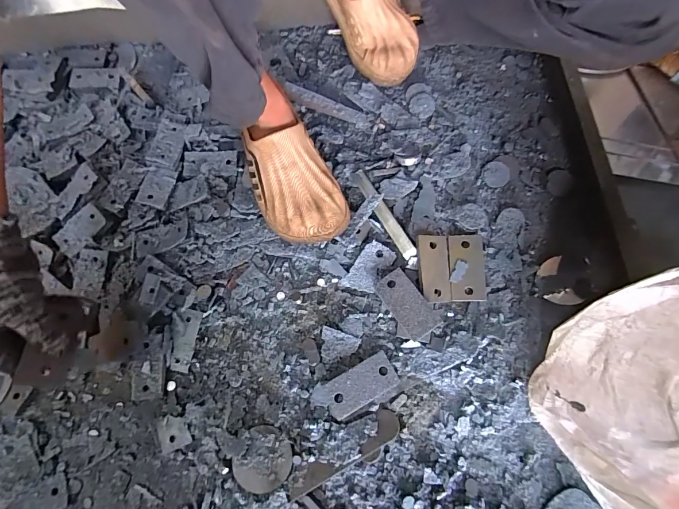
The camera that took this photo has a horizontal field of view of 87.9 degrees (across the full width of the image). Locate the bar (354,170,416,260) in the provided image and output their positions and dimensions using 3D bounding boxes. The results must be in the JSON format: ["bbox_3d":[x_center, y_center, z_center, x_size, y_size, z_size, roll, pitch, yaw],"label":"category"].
[{"bbox_3d":[0.066,-0.065,0.541,0.020,0.015,0.163,-27,74,-7],"label":"bar"}]

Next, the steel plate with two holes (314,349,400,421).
[{"bbox_3d":[0.023,0.180,0.480,0.110,0.014,0.048,-28,74,-7],"label":"steel plate with two holes"}]

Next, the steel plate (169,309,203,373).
[{"bbox_3d":[-0.223,0.124,0.508,0.028,0.010,0.086,10,74,4],"label":"steel plate"}]

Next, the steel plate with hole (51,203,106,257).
[{"bbox_3d":[-0.402,-0.038,0.545,0.089,0.006,0.042,-40,94,7],"label":"steel plate with hole"}]

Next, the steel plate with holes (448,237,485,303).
[{"bbox_3d":[0.190,0.018,0.526,0.050,0.012,0.100,4,73,3],"label":"steel plate with holes"}]

